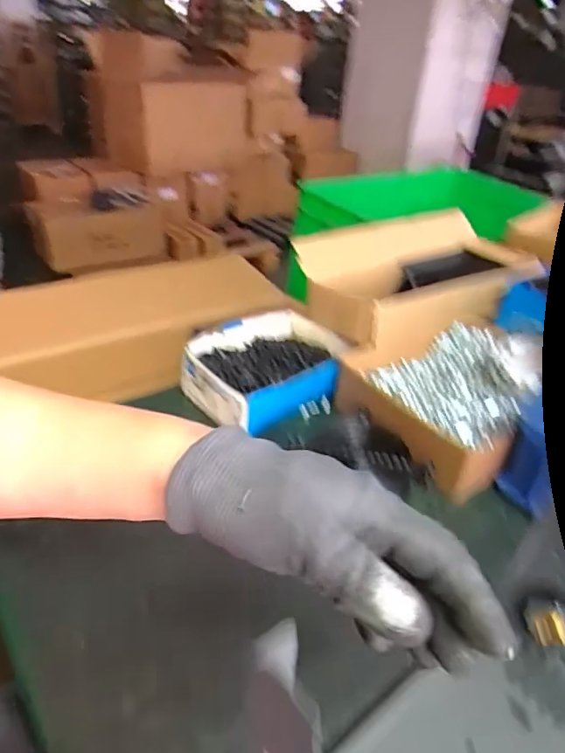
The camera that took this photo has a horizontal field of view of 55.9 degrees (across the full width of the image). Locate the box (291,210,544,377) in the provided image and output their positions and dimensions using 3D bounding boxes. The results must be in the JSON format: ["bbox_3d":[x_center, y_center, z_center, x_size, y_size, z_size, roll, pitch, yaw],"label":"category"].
[{"bbox_3d":[0.166,-0.119,0.656,0.329,0.104,0.163,-18,40,-32],"label":"box"}]

